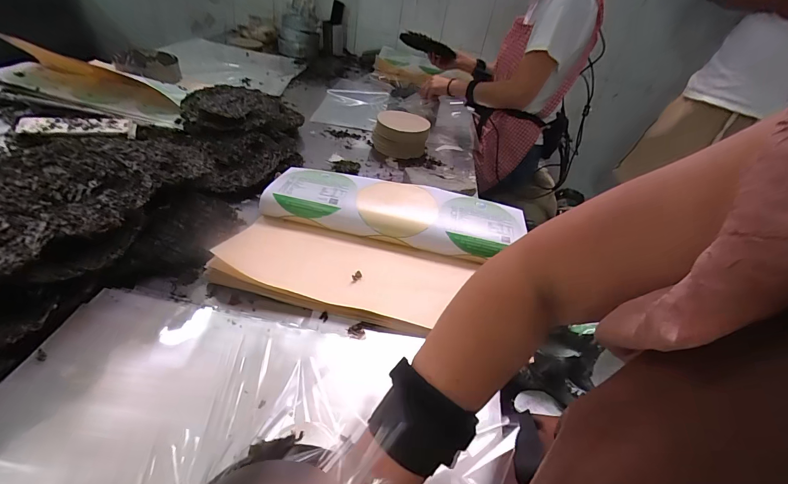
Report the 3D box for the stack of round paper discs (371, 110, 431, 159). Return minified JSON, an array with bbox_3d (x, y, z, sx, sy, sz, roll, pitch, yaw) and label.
[{"bbox_3d":[0.018,-0.296,1.005,0.150,0.095,0.131,6,38,-8],"label":"stack of round paper discs"}]

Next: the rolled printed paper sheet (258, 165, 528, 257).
[{"bbox_3d":[0.003,-0.068,0.708,0.476,0.029,0.160,10,47,2],"label":"rolled printed paper sheet"}]

